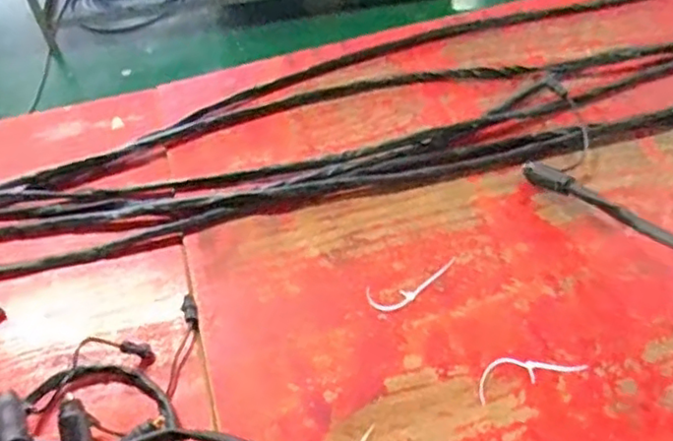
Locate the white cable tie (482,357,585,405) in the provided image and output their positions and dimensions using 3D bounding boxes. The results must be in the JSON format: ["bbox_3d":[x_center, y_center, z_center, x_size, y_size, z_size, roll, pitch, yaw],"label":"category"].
[{"bbox_3d":[0.233,0.183,0.778,0.139,0.004,0.046,-17,54,-9],"label":"white cable tie"}]

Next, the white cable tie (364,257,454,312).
[{"bbox_3d":[0.107,0.089,0.854,0.133,0.004,0.046,-18,54,-9],"label":"white cable tie"}]

